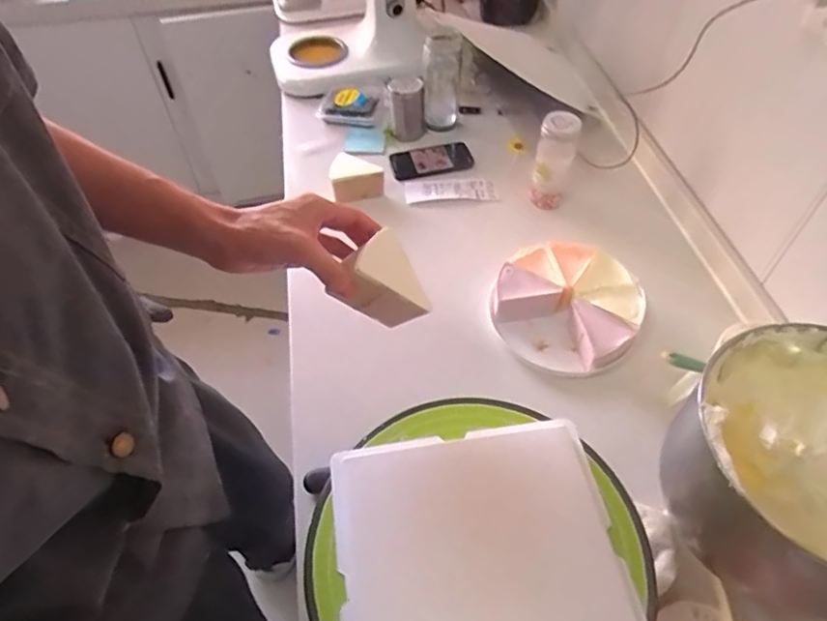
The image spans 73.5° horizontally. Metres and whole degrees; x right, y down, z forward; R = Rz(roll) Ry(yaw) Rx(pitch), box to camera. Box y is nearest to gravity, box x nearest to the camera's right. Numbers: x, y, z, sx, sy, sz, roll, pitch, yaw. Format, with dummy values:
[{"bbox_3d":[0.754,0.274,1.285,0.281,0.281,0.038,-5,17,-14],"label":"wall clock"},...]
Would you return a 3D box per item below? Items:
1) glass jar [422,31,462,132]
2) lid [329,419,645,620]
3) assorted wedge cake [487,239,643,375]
[{"bbox_3d":[0.051,-0.419,1.019,0.065,0.167,0.063,-1,52,1],"label":"glass jar"},{"bbox_3d":[0.056,0.212,0.464,0.234,0.023,0.235,-8,52,-4],"label":"lid"},{"bbox_3d":[0.209,-0.007,0.766,0.190,0.055,0.190,-1,52,1],"label":"assorted wedge cake"}]

